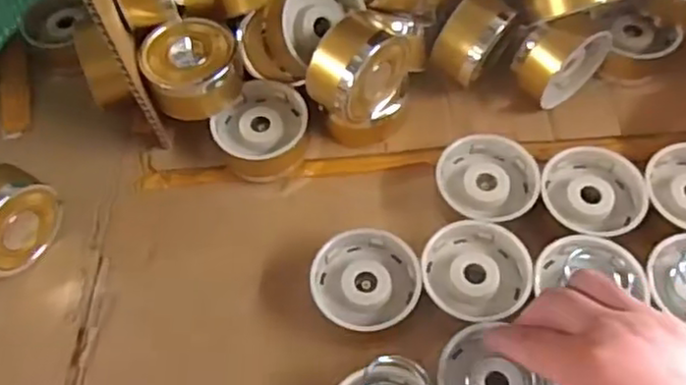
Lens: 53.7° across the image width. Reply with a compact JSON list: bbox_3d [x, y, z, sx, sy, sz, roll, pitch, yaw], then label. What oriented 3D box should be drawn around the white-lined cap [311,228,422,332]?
[{"bbox_3d":[0.015,0.058,0.425,0.064,0.030,0.061,-1,58,2],"label":"white-lined cap"}]

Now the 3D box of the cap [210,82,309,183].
[{"bbox_3d":[-0.056,-0.043,0.483,0.061,0.034,0.061,-1,58,2],"label":"cap"}]

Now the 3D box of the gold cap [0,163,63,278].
[{"bbox_3d":[-0.217,0.019,0.436,0.039,0.062,0.066,29,64,19],"label":"gold cap"}]

